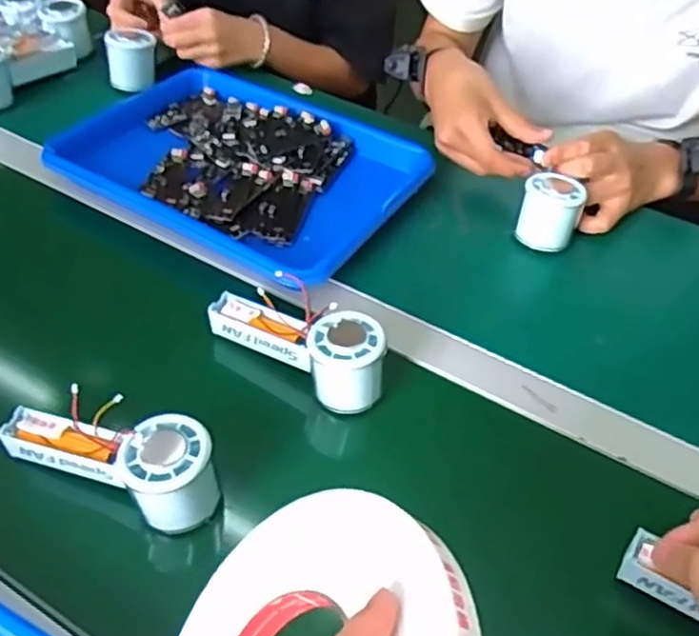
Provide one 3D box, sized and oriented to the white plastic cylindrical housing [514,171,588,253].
[{"bbox_3d":[0.195,-0.104,0.688,0.055,0.055,0.055,2,46,-2],"label":"white plastic cylindrical housing"}]

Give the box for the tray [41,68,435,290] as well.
[{"bbox_3d":[-0.112,-0.170,0.737,0.357,0.027,0.263,27,50,20],"label":"tray"}]

